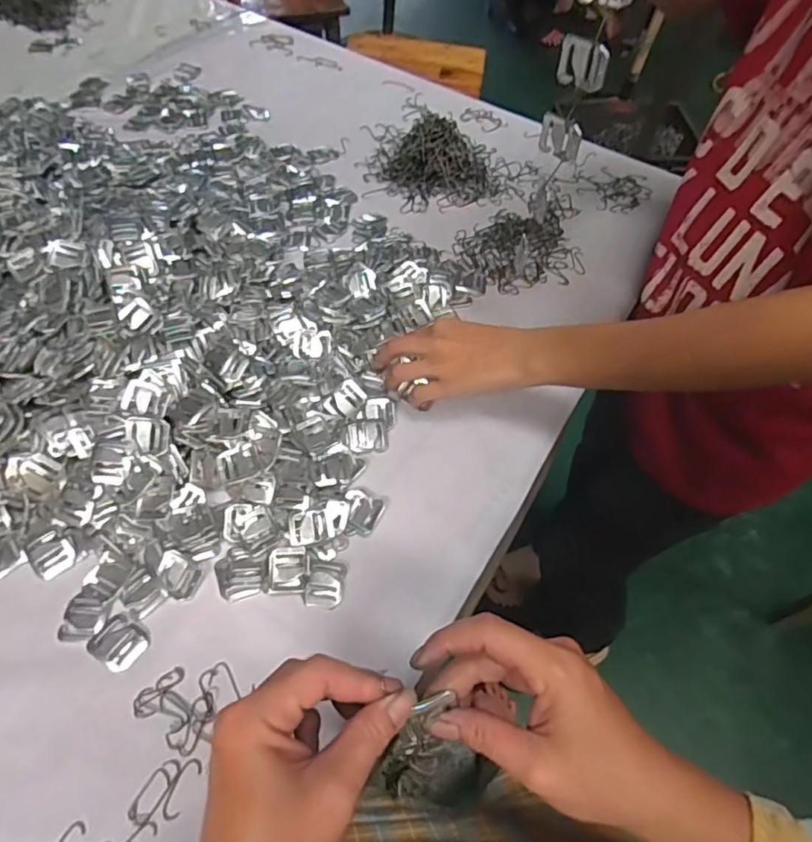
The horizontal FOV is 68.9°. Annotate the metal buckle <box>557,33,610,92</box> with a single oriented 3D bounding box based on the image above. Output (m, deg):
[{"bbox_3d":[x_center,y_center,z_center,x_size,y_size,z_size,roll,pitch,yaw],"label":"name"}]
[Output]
[{"bbox_3d":[0.123,-0.246,0.409,0.006,0.031,0.036,-39,67,-25],"label":"metal buckle"}]

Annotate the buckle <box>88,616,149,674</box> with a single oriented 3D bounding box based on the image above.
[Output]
[{"bbox_3d":[-0.202,0.157,0.418,0.036,0.005,0.031,30,60,16],"label":"buckle"}]

